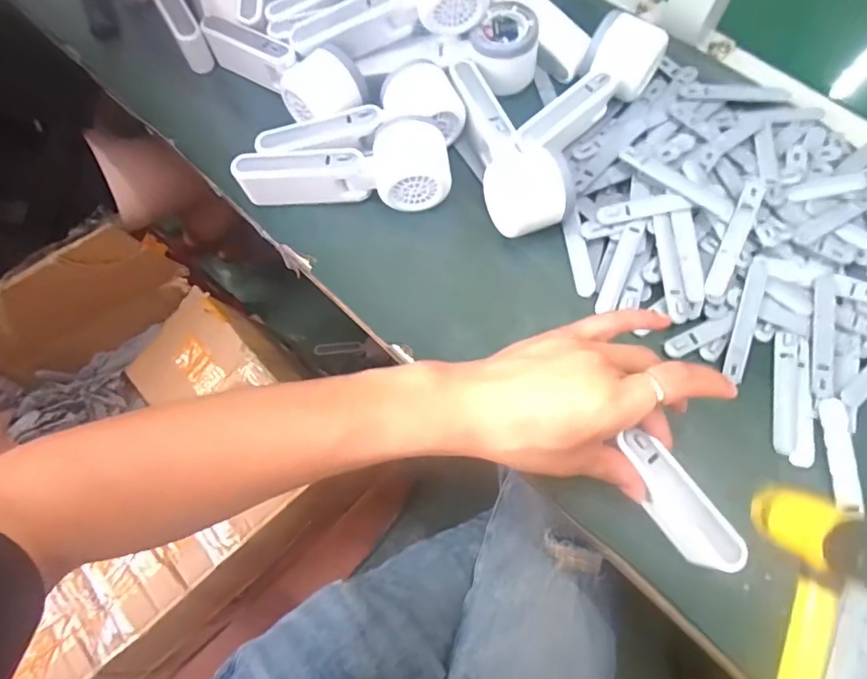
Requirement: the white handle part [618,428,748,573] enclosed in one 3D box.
[{"bbox_3d":[0.150,0.099,0.322,0.029,0.024,0.095,-32,82,-11],"label":"white handle part"}]

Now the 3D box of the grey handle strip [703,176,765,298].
[{"bbox_3d":[0.231,-0.079,0.395,0.015,0.007,0.096,23,88,8],"label":"grey handle strip"}]

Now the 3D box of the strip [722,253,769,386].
[{"bbox_3d":[0.235,-0.016,0.386,0.016,0.004,0.094,17,84,6],"label":"strip"}]

